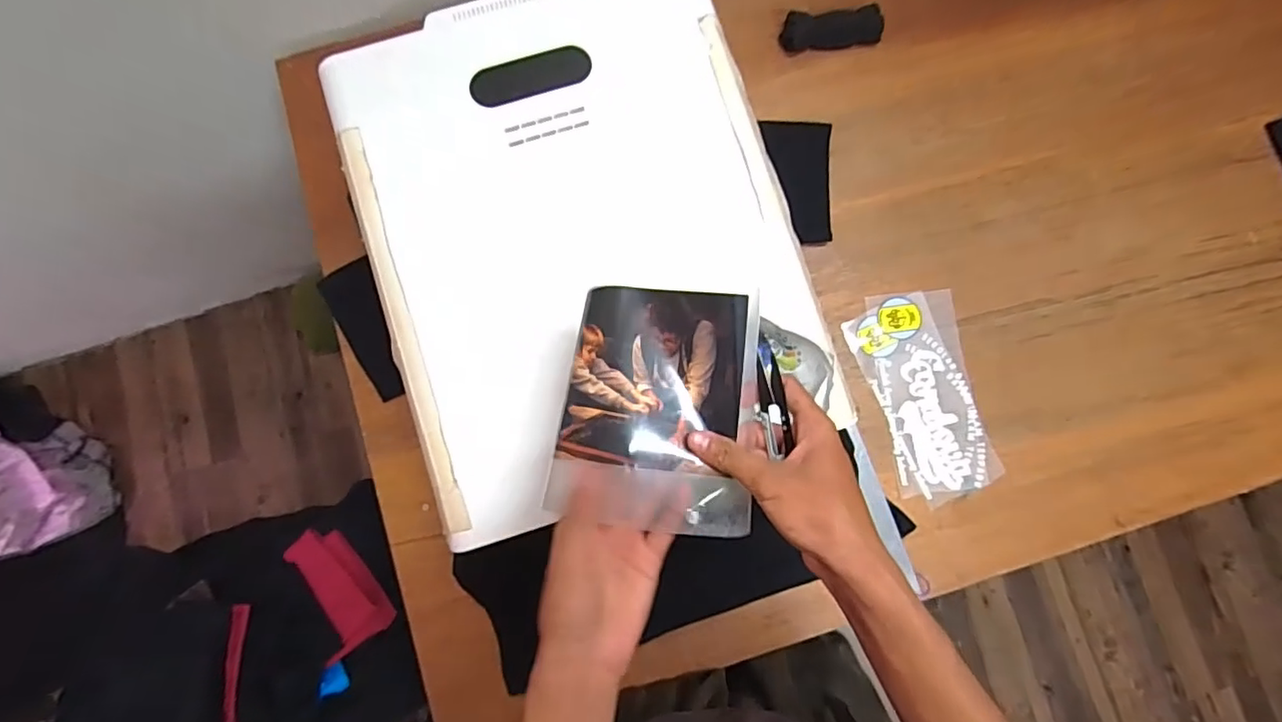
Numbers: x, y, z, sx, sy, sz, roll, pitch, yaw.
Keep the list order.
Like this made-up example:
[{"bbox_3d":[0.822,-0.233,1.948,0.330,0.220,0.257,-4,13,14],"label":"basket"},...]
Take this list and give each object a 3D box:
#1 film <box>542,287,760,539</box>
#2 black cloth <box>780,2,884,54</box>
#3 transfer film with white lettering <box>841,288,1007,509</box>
[{"bbox_3d":[0.012,0.033,0.419,0.140,0.030,0.171,4,84,1],"label":"film"},{"bbox_3d":[0.251,-0.436,0.758,0.129,0.021,0.049,-3,84,0],"label":"black cloth"},{"bbox_3d":[0.345,0.040,0.706,0.133,0.006,0.250,-11,84,-1],"label":"transfer film with white lettering"}]

